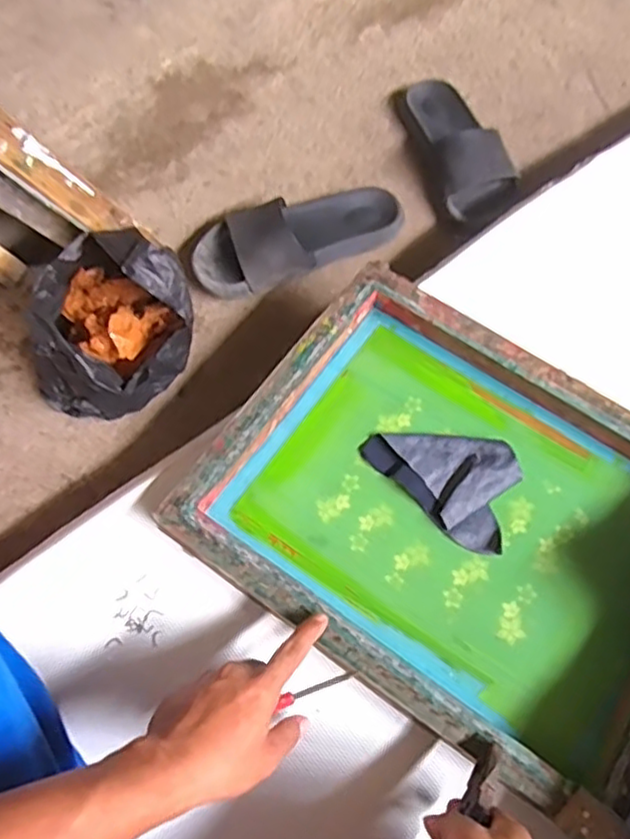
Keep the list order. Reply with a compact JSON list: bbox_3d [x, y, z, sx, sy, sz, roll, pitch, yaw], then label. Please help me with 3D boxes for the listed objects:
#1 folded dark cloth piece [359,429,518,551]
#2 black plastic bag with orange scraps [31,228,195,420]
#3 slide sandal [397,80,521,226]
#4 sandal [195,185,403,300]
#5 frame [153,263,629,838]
[{"bbox_3d":[0.119,0.058,0.661,0.148,0.023,0.106,16,66,8],"label":"folded dark cloth piece"},{"bbox_3d":[-0.217,-0.097,0.719,0.166,0.166,0.162,14,66,7],"label":"black plastic bag with orange scraps"},{"bbox_3d":[0.203,-0.380,0.930,0.115,0.075,0.280,-13,66,-6],"label":"slide sandal"},{"bbox_3d":[-0.023,-0.239,0.866,0.276,0.063,0.110,-21,67,-9],"label":"sandal"},{"bbox_3d":[0.141,0.086,0.636,0.452,0.057,0.355,34,72,14],"label":"frame"}]

